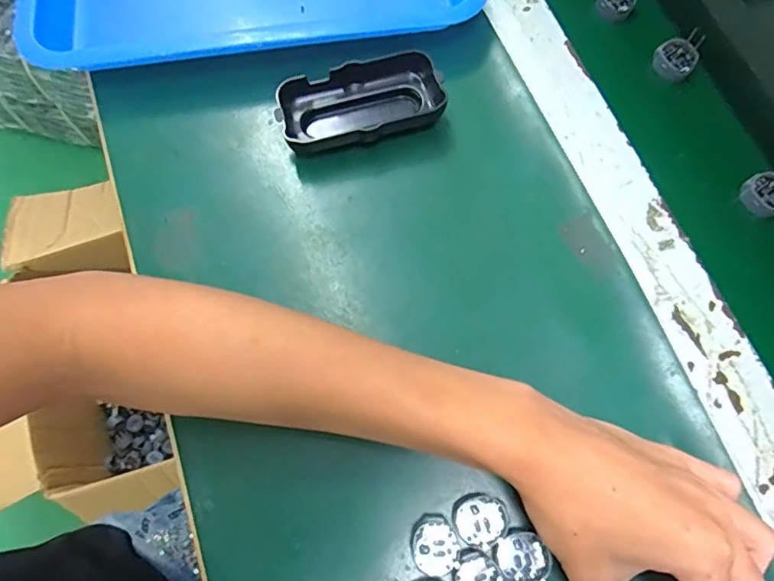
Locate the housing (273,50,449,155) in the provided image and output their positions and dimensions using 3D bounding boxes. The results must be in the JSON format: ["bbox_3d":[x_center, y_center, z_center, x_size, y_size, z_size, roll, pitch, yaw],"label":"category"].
[{"bbox_3d":[-0.016,-0.127,0.356,0.111,0.026,0.055,-15,73,-4],"label":"housing"}]

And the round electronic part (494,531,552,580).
[{"bbox_3d":[0.071,0.141,0.270,0.025,0.004,0.026,0,72,0],"label":"round electronic part"}]

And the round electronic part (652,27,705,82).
[{"bbox_3d":[0.216,-0.174,0.381,0.028,0.021,0.029,43,78,13],"label":"round electronic part"}]

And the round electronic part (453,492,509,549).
[{"bbox_3d":[0.051,0.123,0.278,0.027,0.004,0.027,0,72,0],"label":"round electronic part"}]

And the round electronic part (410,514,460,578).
[{"bbox_3d":[0.026,0.136,0.275,0.025,0.004,0.029,5,73,2],"label":"round electronic part"}]

